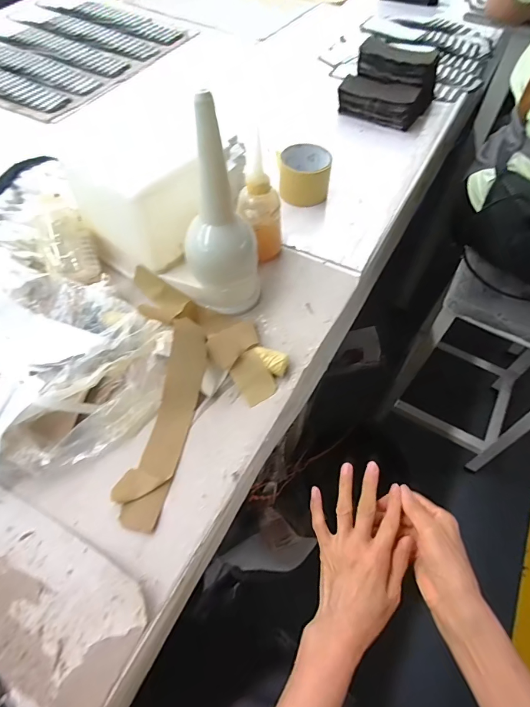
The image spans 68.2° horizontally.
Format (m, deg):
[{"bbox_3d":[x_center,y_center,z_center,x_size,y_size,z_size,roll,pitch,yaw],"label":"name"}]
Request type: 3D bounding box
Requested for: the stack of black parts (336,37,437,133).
[{"bbox_3d":[0.242,-0.534,0.780,0.162,0.094,0.131,25,61,18],"label":"stack of black parts"}]

